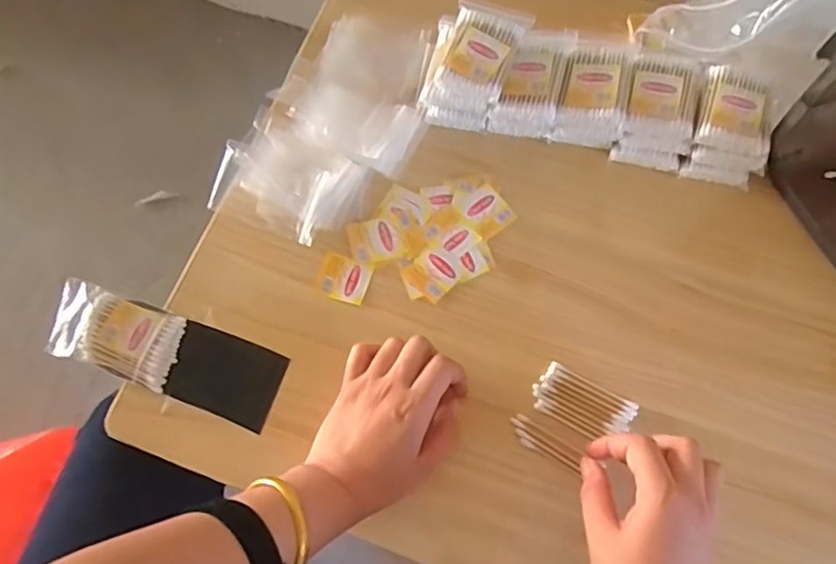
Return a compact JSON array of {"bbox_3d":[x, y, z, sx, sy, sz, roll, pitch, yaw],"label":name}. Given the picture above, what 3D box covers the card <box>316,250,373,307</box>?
[{"bbox_3d":[-0.062,-0.003,0.506,0.043,0.004,0.038,19,73,9],"label":"card"}]

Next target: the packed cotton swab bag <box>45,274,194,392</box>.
[{"bbox_3d":[-0.247,0.043,0.489,0.106,0.019,0.061,17,72,8],"label":"packed cotton swab bag"}]

